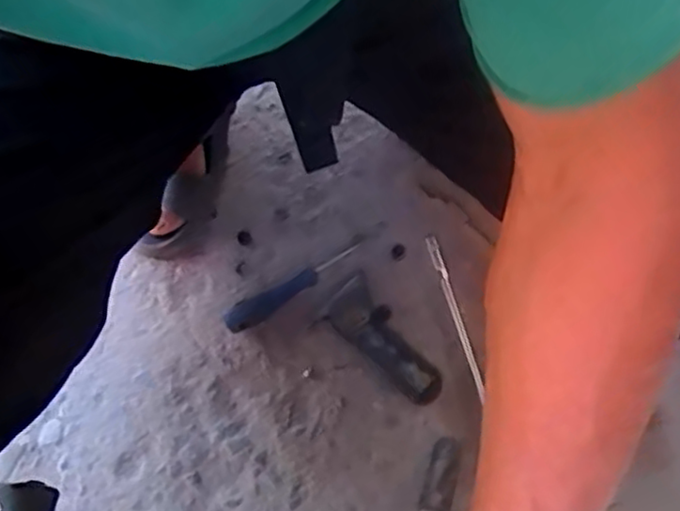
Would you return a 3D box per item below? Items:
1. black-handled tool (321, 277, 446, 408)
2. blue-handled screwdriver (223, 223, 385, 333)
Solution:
[{"bbox_3d":[0.042,0.088,0.690,0.052,0.029,0.141,-36,74,-9],"label":"black-handled tool"},{"bbox_3d":[-0.037,0.019,0.718,0.189,0.020,0.028,-36,74,-9],"label":"blue-handled screwdriver"}]

